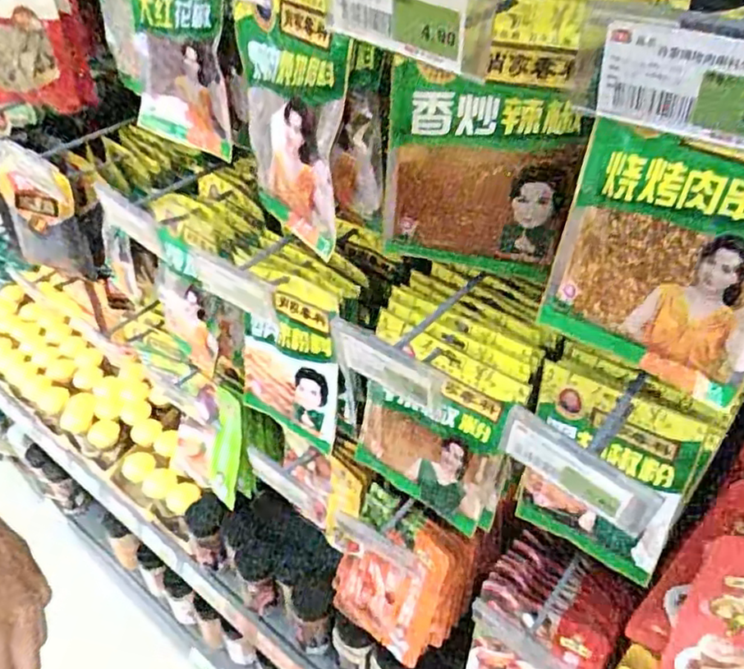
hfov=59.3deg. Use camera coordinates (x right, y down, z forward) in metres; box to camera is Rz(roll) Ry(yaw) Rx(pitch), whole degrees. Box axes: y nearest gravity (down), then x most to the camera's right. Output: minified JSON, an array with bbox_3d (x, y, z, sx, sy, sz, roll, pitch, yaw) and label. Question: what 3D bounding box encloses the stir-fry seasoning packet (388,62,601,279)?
[{"bbox_3d":[0.073,-0.108,0.468,0.137,0.156,0.023,15,45,16],"label":"stir-fry seasoning packet"}]

